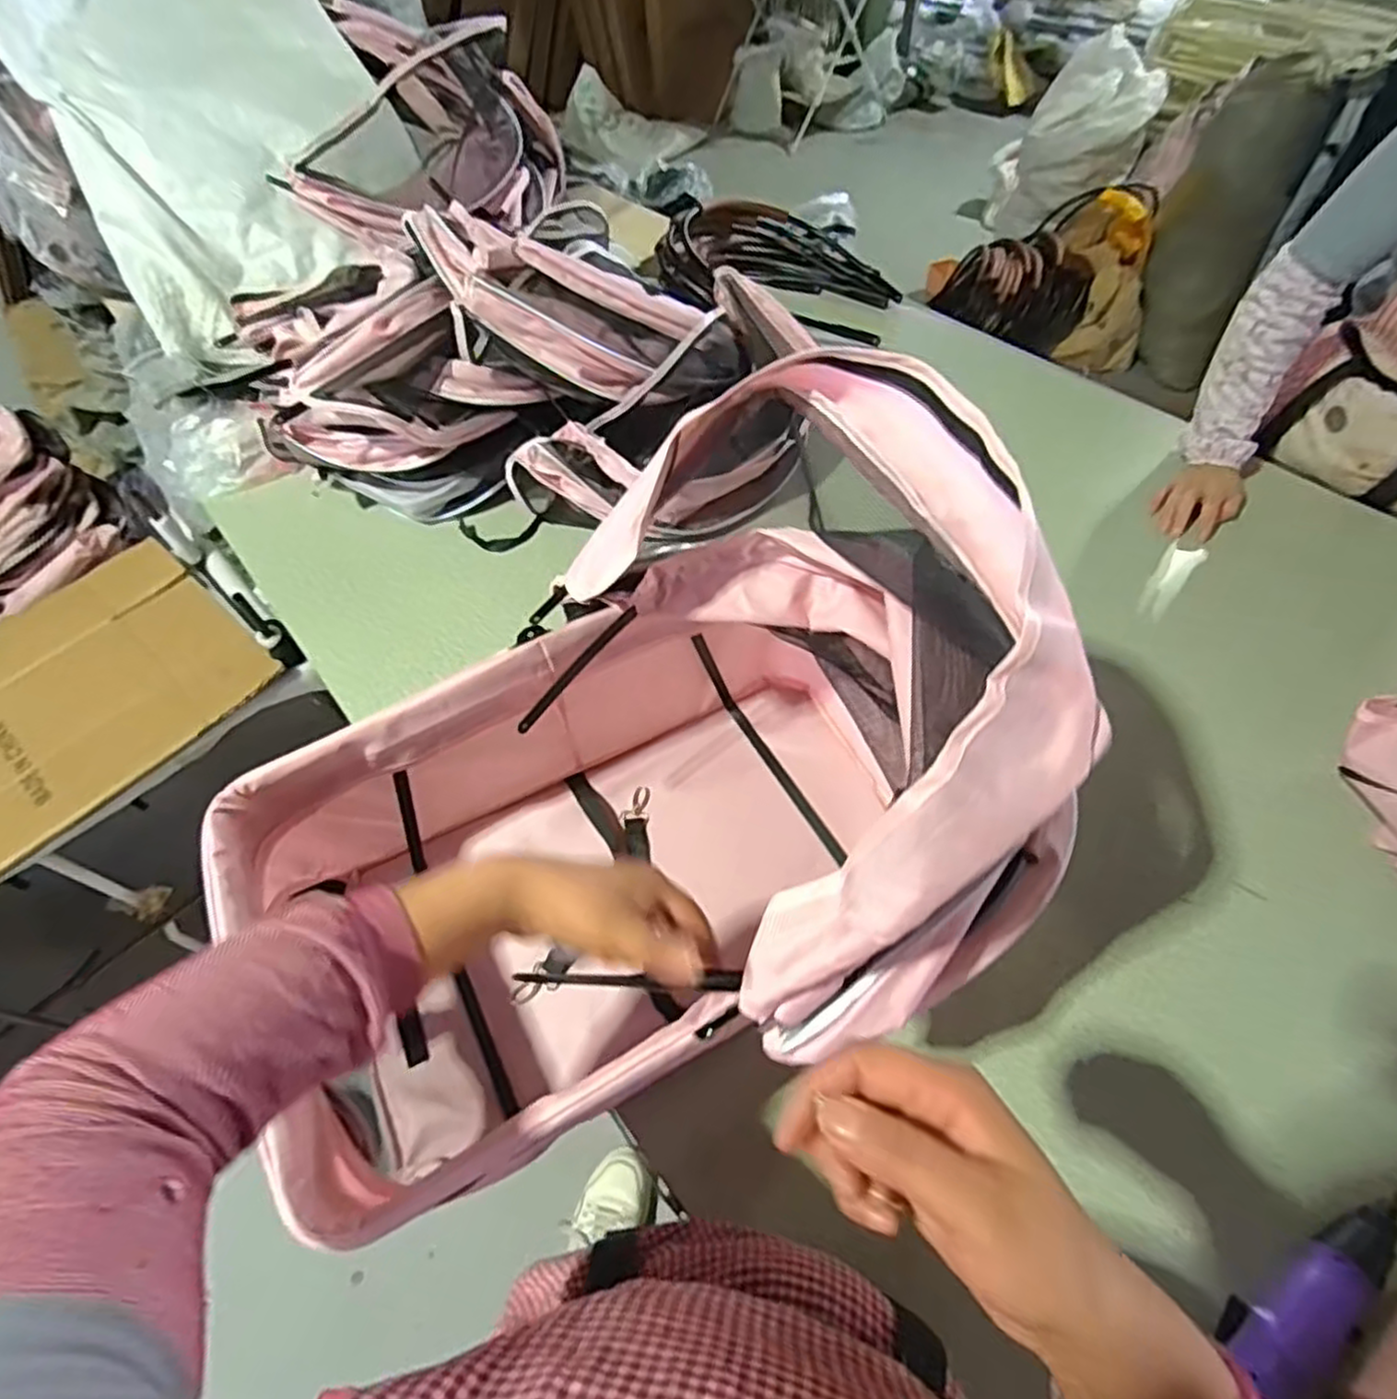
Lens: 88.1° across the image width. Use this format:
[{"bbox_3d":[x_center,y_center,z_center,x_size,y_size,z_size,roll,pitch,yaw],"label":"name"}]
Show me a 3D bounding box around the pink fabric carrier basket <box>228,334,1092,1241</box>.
[{"bbox_3d":[-0.051,0.084,0.514,0.525,0.444,0.401,-29,58,-15],"label":"pink fabric carrier basket"}]

